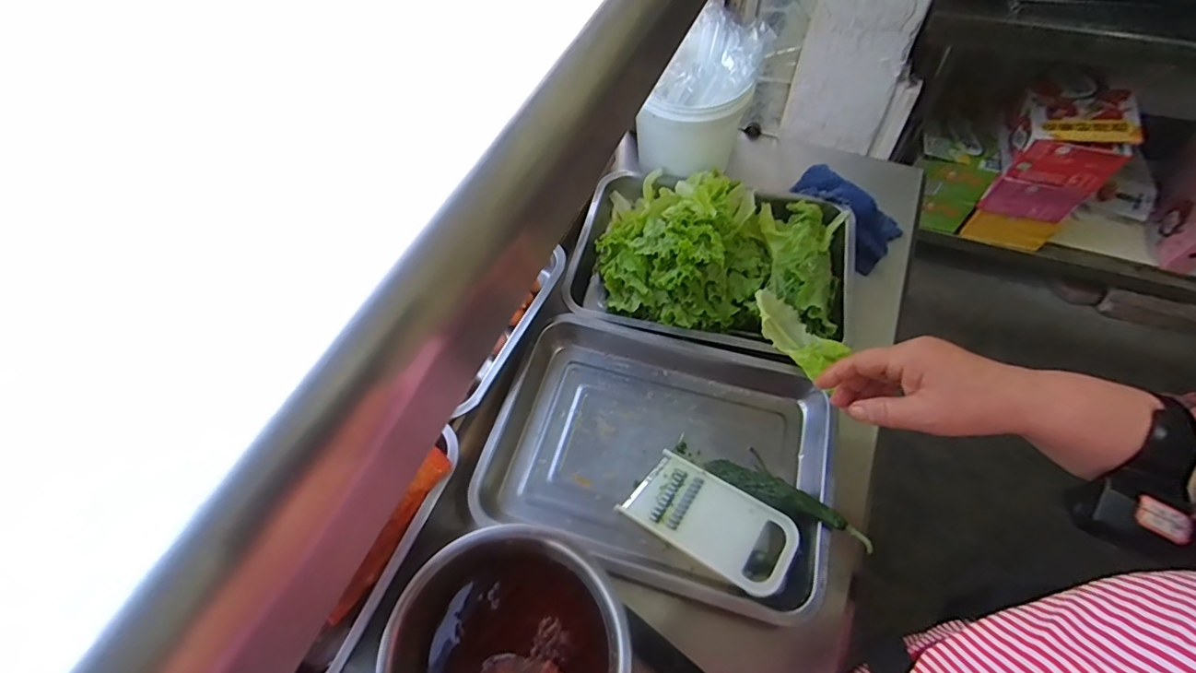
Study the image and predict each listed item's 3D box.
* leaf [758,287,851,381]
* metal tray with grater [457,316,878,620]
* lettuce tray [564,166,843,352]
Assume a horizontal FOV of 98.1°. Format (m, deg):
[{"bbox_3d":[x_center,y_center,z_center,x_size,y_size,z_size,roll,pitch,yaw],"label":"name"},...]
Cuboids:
[{"bbox_3d":[0.221,-0.006,0.579,0.049,0.036,0.109,-33,67,-15],"label":"leaf"},{"bbox_3d":[0.067,0.124,0.558,0.357,0.043,0.256,14,62,11],"label":"metal tray with grater"},{"bbox_3d":[0.149,-0.112,0.657,0.348,0.101,0.262,11,61,9],"label":"lettuce tray"}]

